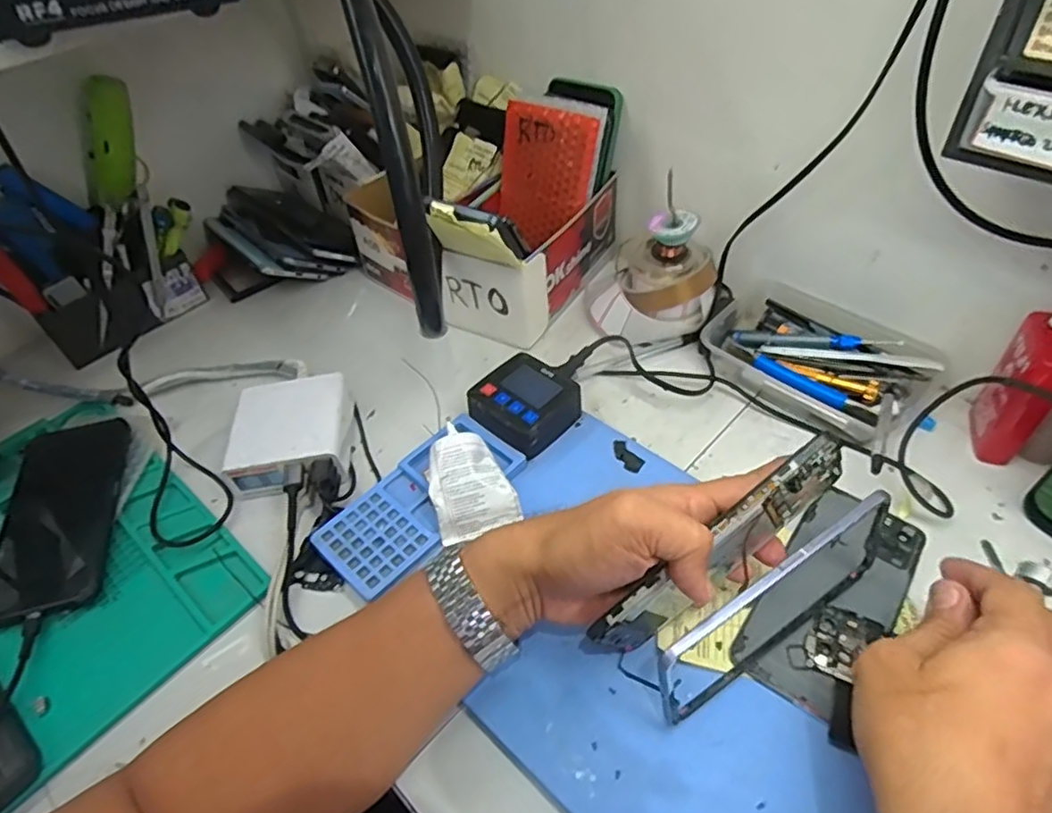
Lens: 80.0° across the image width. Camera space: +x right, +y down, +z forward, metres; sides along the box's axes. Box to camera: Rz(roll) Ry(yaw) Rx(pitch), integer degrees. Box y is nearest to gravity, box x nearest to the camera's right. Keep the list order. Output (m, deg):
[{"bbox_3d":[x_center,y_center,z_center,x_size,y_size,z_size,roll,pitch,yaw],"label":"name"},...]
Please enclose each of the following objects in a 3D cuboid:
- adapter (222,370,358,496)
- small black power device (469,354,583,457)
[{"bbox_3d":[-0.187,0.023,0.500,0.087,0.043,0.094,-8,47,0],"label":"adapter"},{"bbox_3d":[-0.002,0.000,0.504,0.075,0.037,0.079,33,59,31],"label":"small black power device"}]

